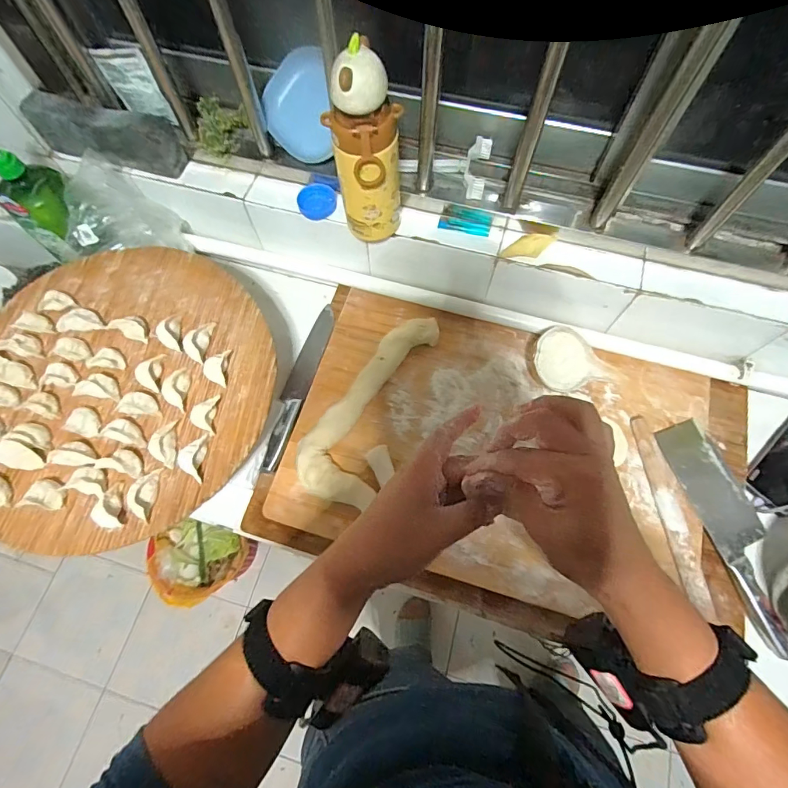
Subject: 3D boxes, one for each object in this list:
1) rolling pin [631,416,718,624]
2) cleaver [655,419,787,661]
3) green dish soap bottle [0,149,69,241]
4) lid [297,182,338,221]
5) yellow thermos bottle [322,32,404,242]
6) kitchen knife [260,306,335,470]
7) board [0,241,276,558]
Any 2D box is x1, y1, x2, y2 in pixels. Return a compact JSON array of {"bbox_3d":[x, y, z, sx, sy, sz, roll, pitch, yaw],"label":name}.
[{"bbox_3d":[0.380,0.160,0.597,0.027,0.026,0.270,-6,69,-2],"label":"rolling pin"},{"bbox_3d":[0.481,0.185,0.604,0.091,0.026,0.308,-17,69,-6],"label":"cleaver"},{"bbox_3d":[-0.529,-0.298,0.622,0.085,0.174,0.056,-36,72,-12],"label":"green dish soap bottle"},{"bbox_3d":[-0.115,-0.289,0.649,0.056,0.052,0.010,-39,28,20],"label":"lid"},{"bbox_3d":[-0.033,-0.288,0.527,0.070,0.227,0.075,40,74,15],"label":"yellow thermos bottle"},{"bbox_3d":[-0.154,-0.016,0.700,0.042,0.018,0.287,15,70,7],"label":"kitchen knife"},{"bbox_3d":[-0.373,-0.024,0.583,0.399,0.044,0.424,0,68,1],"label":"board"}]

